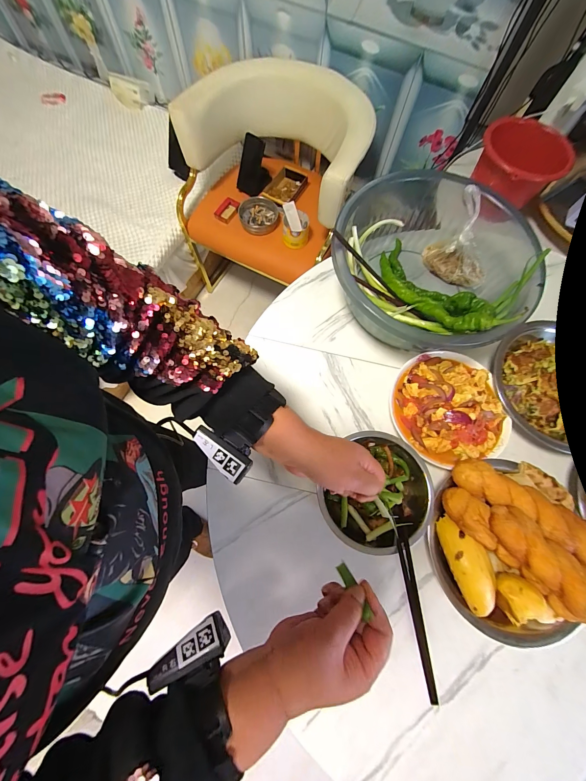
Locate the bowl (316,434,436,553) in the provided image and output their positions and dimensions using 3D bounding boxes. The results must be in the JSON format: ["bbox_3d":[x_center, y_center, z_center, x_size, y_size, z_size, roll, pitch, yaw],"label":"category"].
[{"bbox_3d":[0.122,0.152,0.443,0.155,0.065,0.163,1,72,-2],"label":"bowl"}]

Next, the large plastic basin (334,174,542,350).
[{"bbox_3d":[0.251,-0.229,0.532,0.335,0.141,0.303,17,72,3],"label":"large plastic basin"}]

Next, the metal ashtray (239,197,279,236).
[{"bbox_3d":[-0.124,-0.628,1.043,0.143,0.055,0.130,3,72,-1],"label":"metal ashtray"}]

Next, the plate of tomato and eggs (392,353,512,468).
[{"bbox_3d":[0.265,0.025,0.491,0.179,0.056,0.185,1,72,-2],"label":"plate of tomato and eggs"}]

